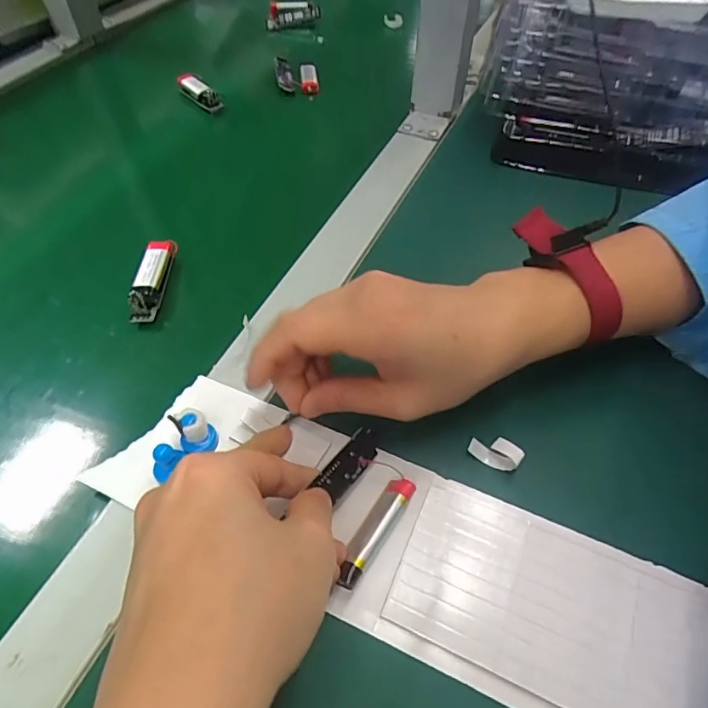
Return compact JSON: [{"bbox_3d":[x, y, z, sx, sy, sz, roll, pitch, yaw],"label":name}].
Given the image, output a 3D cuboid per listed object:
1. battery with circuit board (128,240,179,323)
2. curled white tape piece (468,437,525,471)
[{"bbox_3d":[-0.137,-0.052,0.340,0.018,0.014,0.067,1,52,1],"label":"battery with circuit board"},{"bbox_3d":[0.073,0.050,0.260,0.025,0.011,0.013,28,58,20],"label":"curled white tape piece"}]

